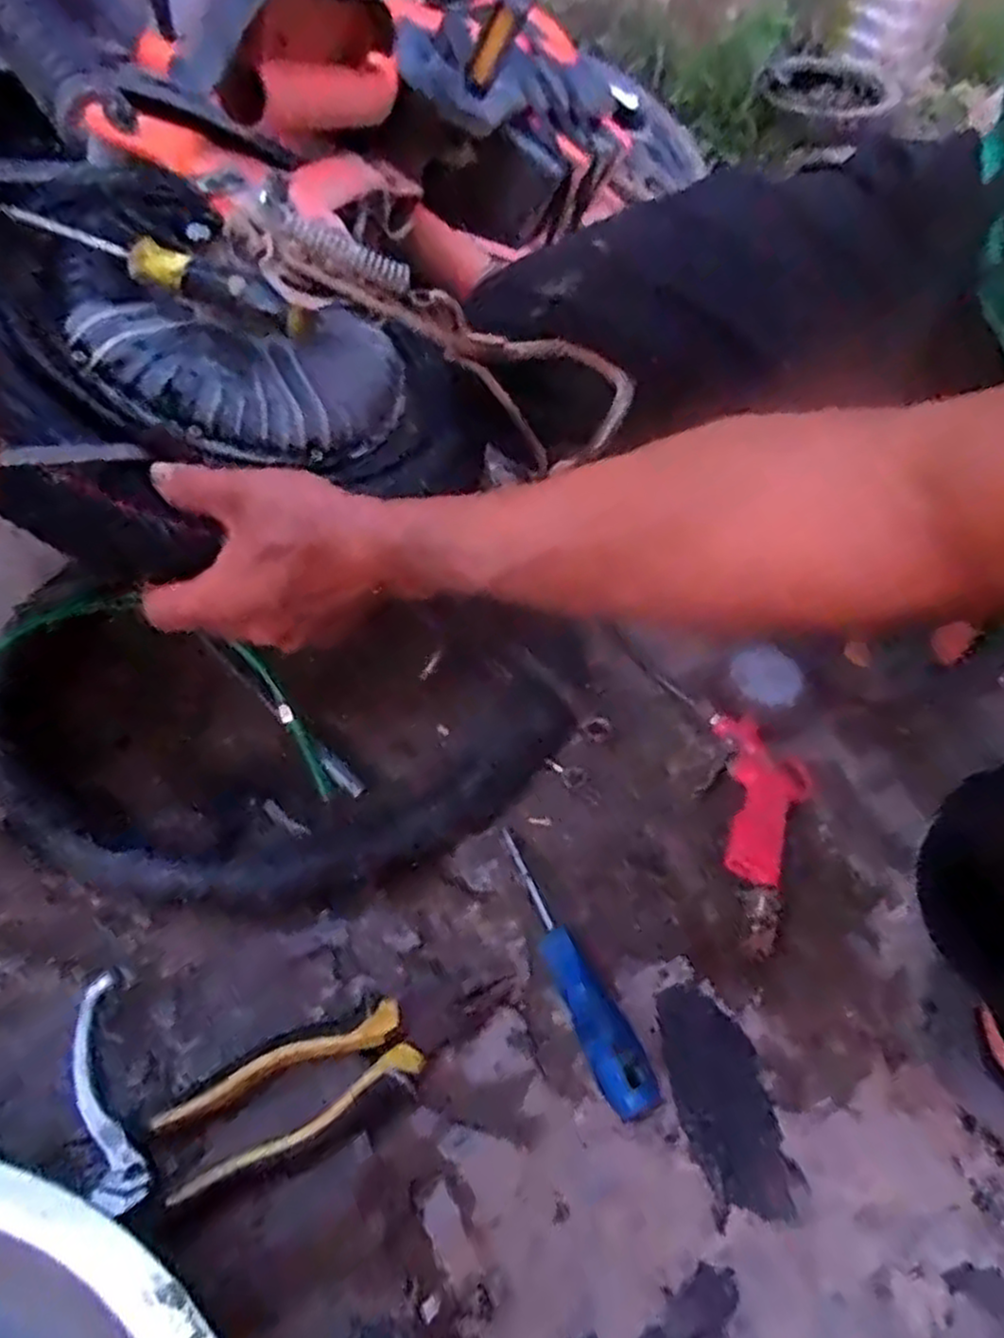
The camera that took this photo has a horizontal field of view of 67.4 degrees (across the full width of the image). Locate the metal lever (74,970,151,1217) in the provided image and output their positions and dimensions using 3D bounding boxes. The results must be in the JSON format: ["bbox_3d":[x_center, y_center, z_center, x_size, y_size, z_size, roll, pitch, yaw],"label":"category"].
[{"bbox_3d":[-0.197,0.207,0.374,0.025,0.009,0.113,-18,52,-22],"label":"metal lever"}]

